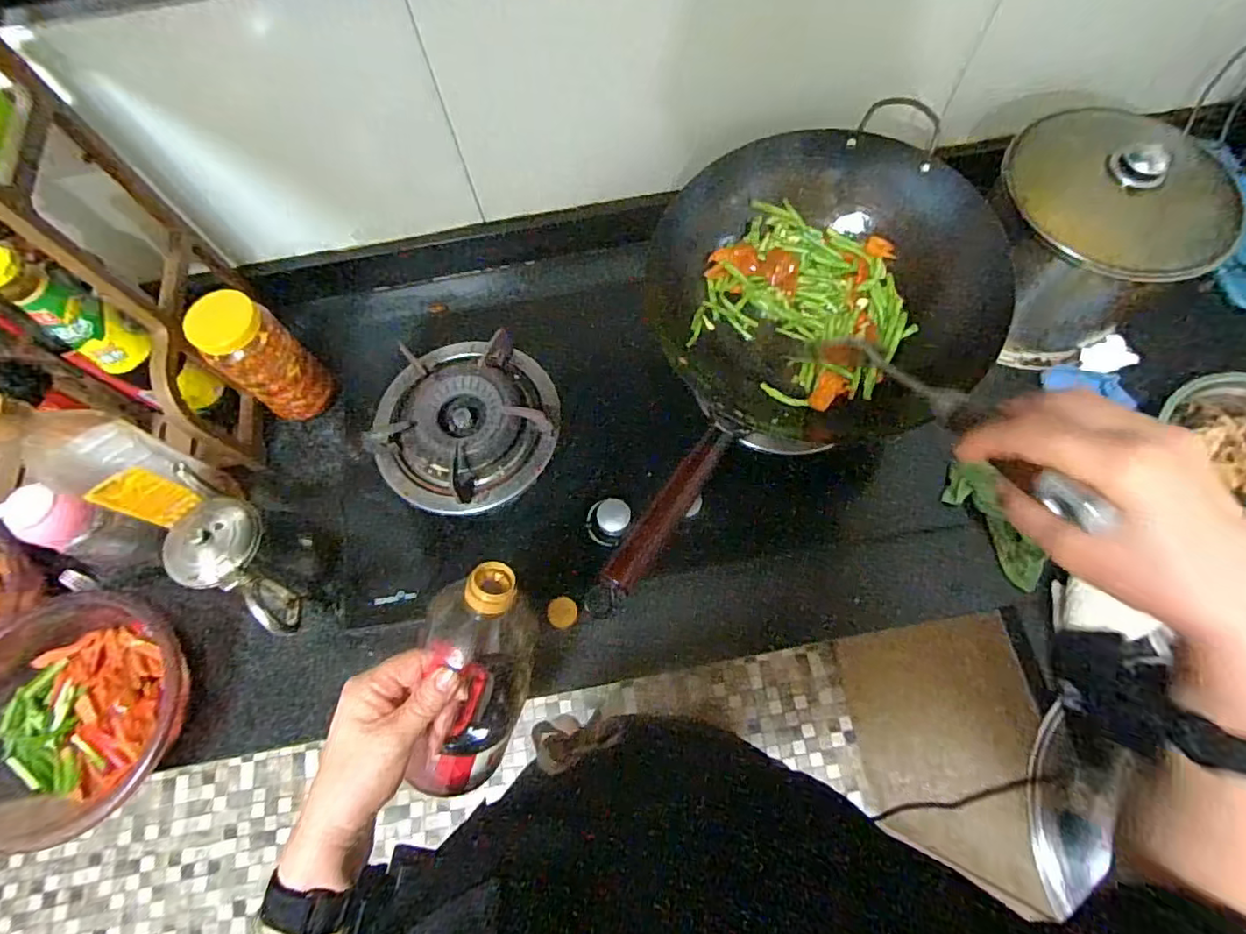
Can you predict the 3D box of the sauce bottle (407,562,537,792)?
[{"bbox_3d":[-0.120,0.187,0.445,0.074,0.252,0.086,19,30,9],"label":"sauce bottle"}]

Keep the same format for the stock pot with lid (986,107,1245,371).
[{"bbox_3d":[0.519,-0.246,0.646,0.223,0.205,0.191,-7,69,0],"label":"stock pot with lid"}]

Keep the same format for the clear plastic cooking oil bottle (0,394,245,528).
[{"bbox_3d":[-0.492,0.003,0.563,0.074,0.244,0.079,24,72,11],"label":"clear plastic cooking oil bottle"}]

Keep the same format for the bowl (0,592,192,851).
[{"bbox_3d":[-0.552,0.263,0.571,0.212,0.080,0.214,-1,69,2],"label":"bowl"}]

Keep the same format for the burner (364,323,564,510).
[{"bbox_3d":[-0.192,-0.063,0.679,0.216,0.054,0.213,-1,69,2],"label":"burner"}]

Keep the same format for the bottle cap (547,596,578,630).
[{"bbox_3d":[-0.066,0.159,0.626,0.031,0.015,0.033,-1,69,2],"label":"bottle cap"}]

